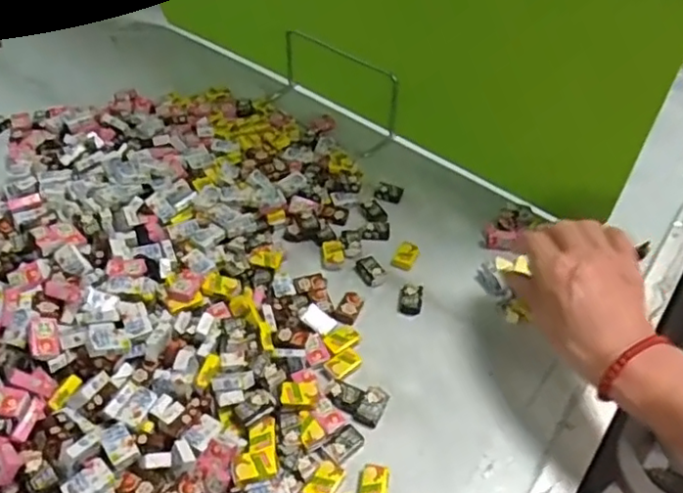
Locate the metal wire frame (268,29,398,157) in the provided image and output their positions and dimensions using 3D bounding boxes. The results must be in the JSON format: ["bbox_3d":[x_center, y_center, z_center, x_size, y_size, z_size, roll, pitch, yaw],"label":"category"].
[{"bbox_3d":[-0.012,-0.170,0.674,0.153,0.069,0.044,35,53,27],"label":"metal wire frame"}]

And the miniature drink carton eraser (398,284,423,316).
[{"bbox_3d":[0.056,0.043,0.515,0.017,0.005,0.029,9,46,6],"label":"miniature drink carton eraser"}]

